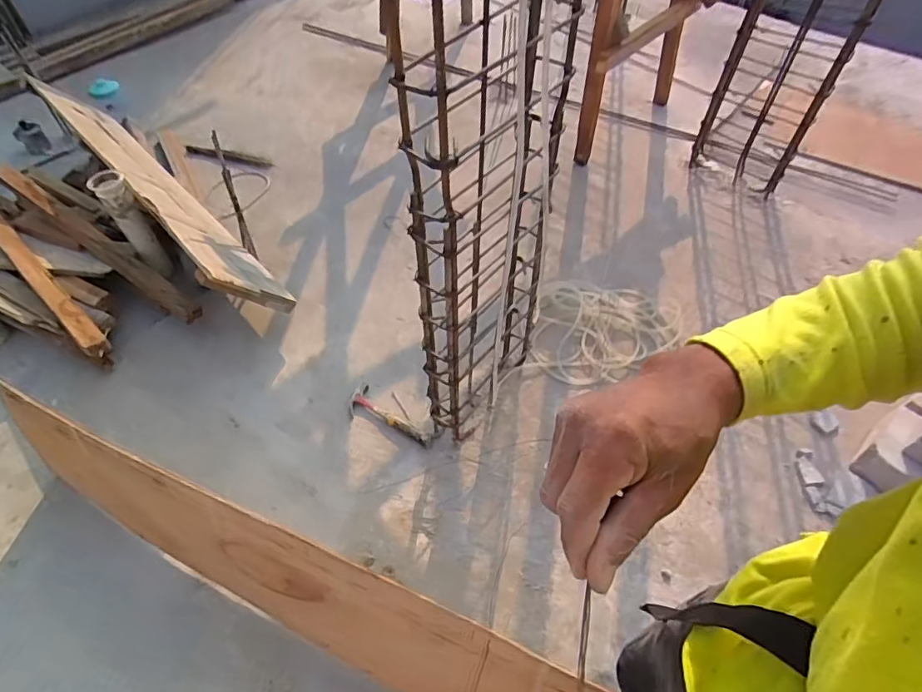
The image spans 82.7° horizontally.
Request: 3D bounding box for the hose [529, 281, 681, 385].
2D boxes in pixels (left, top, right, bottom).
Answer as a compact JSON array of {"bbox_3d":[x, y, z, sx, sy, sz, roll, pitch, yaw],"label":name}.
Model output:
[{"bbox_3d":[0.430,-0.043,1.570,0.457,0.058,0.364,-3,53,1],"label":"hose"}]

